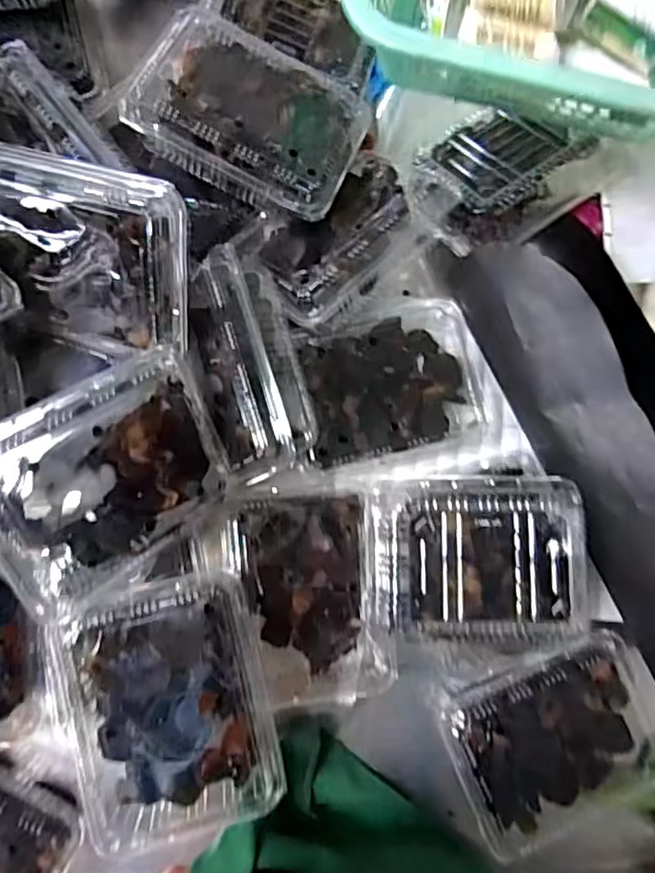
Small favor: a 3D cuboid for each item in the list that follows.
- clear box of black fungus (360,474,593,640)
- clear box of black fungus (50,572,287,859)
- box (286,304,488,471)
[{"bbox_3d":[0.118,0.093,0.490,0.170,0.074,0.118,-1,84,-4],"label":"clear box of black fungus"},{"bbox_3d":[-0.114,0.198,0.457,0.140,0.053,0.178,-12,85,-6],"label":"clear box of black fungus"},{"bbox_3d":[0.059,-0.047,0.556,0.173,0.054,0.141,-14,85,-6],"label":"box"}]

